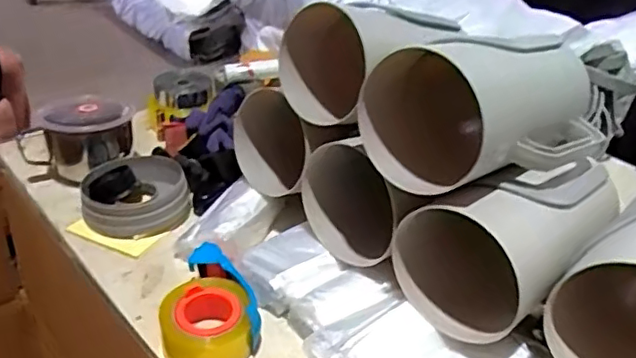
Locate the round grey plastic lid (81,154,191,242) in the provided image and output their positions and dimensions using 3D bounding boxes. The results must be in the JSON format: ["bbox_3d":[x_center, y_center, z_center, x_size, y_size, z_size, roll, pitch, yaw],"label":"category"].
[{"bbox_3d":[-0.277,0.021,0.889,0.148,0.053,0.152,-6,34,-17],"label":"round grey plastic lid"}]

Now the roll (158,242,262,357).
[{"bbox_3d":[-0.137,0.153,0.697,0.110,0.059,0.154,-10,35,-23],"label":"roll"}]

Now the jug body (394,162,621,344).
[{"bbox_3d":[0.230,0.074,0.706,0.254,0.167,0.157,-24,42,-38],"label":"jug body"}]

